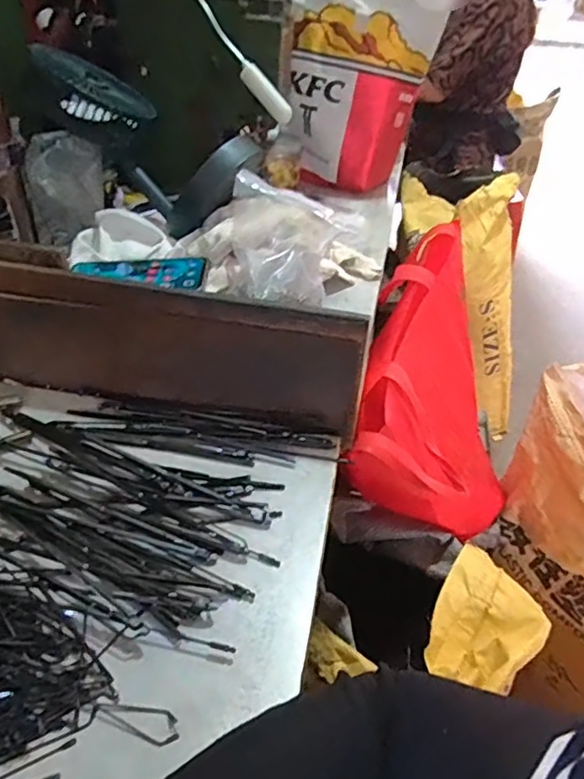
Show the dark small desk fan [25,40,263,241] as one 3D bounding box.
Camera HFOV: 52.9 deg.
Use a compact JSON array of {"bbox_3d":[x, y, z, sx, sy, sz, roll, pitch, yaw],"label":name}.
[{"bbox_3d":[-0.200,-0.333,0.757,0.297,0.134,0.138,38,40,2],"label":"dark small desk fan"}]

